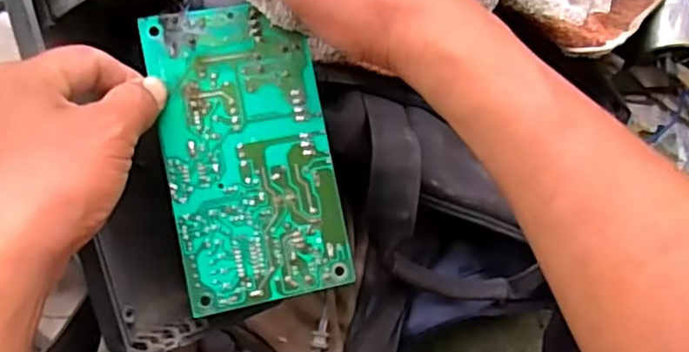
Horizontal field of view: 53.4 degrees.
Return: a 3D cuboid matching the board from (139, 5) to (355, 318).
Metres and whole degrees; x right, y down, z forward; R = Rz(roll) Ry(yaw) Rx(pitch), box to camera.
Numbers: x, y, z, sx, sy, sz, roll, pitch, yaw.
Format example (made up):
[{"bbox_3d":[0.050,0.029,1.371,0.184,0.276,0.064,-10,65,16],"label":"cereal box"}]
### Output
[{"bbox_3d":[-0.052,-0.013,0.377,0.089,0.018,0.161,-10,92,-8],"label":"board"}]

